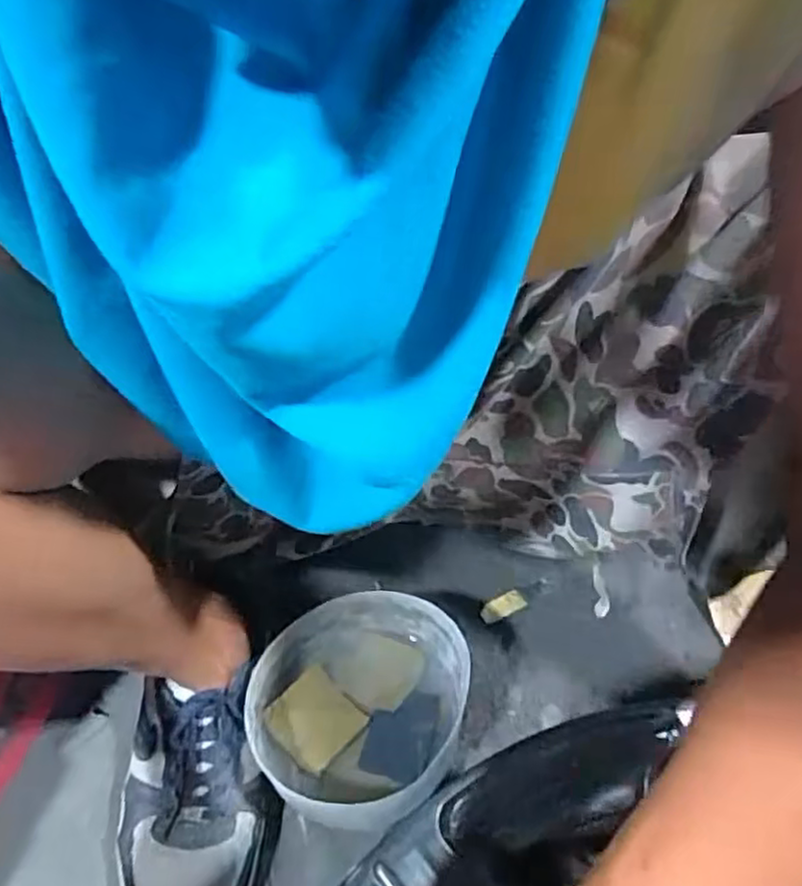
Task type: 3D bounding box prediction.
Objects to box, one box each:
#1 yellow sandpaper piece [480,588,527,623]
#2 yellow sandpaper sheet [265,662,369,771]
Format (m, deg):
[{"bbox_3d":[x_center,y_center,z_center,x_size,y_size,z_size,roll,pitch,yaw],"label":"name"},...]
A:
[{"bbox_3d":[0.099,0.158,0.674,0.047,0.004,0.020,-22,54,-22],"label":"yellow sandpaper piece"},{"bbox_3d":[-0.066,0.214,0.544,0.065,0.012,0.060,36,56,23],"label":"yellow sandpaper sheet"}]

